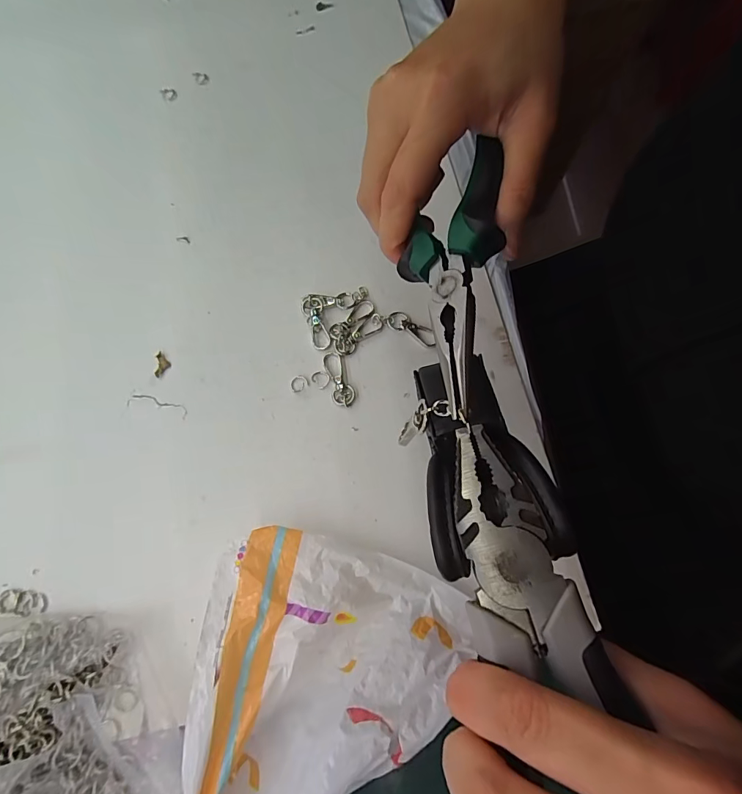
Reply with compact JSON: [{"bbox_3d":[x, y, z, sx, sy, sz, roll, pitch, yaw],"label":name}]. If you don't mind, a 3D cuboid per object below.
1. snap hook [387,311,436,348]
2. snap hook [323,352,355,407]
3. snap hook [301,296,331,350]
[{"bbox_3d":[0.030,-0.049,0.296,0.039,0.004,0.016,29,74,8],"label":"snap hook"},{"bbox_3d":[-0.022,-0.013,0.285,0.015,0.004,0.040,-14,73,-5],"label":"snap hook"},{"bbox_3d":[-0.040,-0.054,0.296,0.015,0.007,0.042,-12,72,-5],"label":"snap hook"}]

